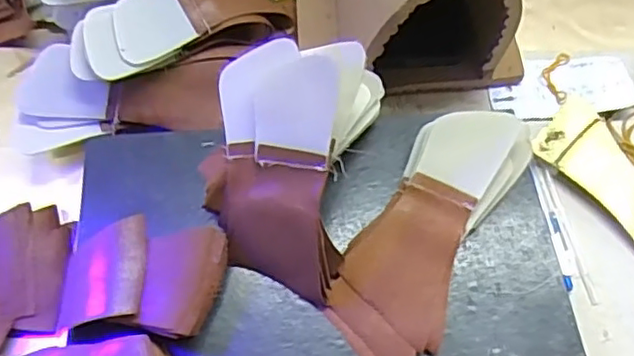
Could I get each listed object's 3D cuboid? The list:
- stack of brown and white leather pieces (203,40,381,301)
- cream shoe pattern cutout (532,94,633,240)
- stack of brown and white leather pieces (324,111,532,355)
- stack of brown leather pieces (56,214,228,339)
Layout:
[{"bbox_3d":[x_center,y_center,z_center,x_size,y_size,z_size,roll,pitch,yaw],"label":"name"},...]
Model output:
[{"bbox_3d":[-0.020,-0.010,0.373,0.089,0.104,0.129,13,65,3],"label":"stack of brown and white leather pieces"},{"bbox_3d":[0.209,0.015,0.433,0.057,0.006,0.156,-24,69,-13],"label":"cream shoe pattern cutout"},{"bbox_3d":[0.068,0.032,0.388,0.068,0.017,0.168,29,81,11],"label":"stack of brown and white leather pieces"},{"bbox_3d":[-0.102,0.060,0.375,0.088,0.034,0.063,7,64,0],"label":"stack of brown leather pieces"}]

